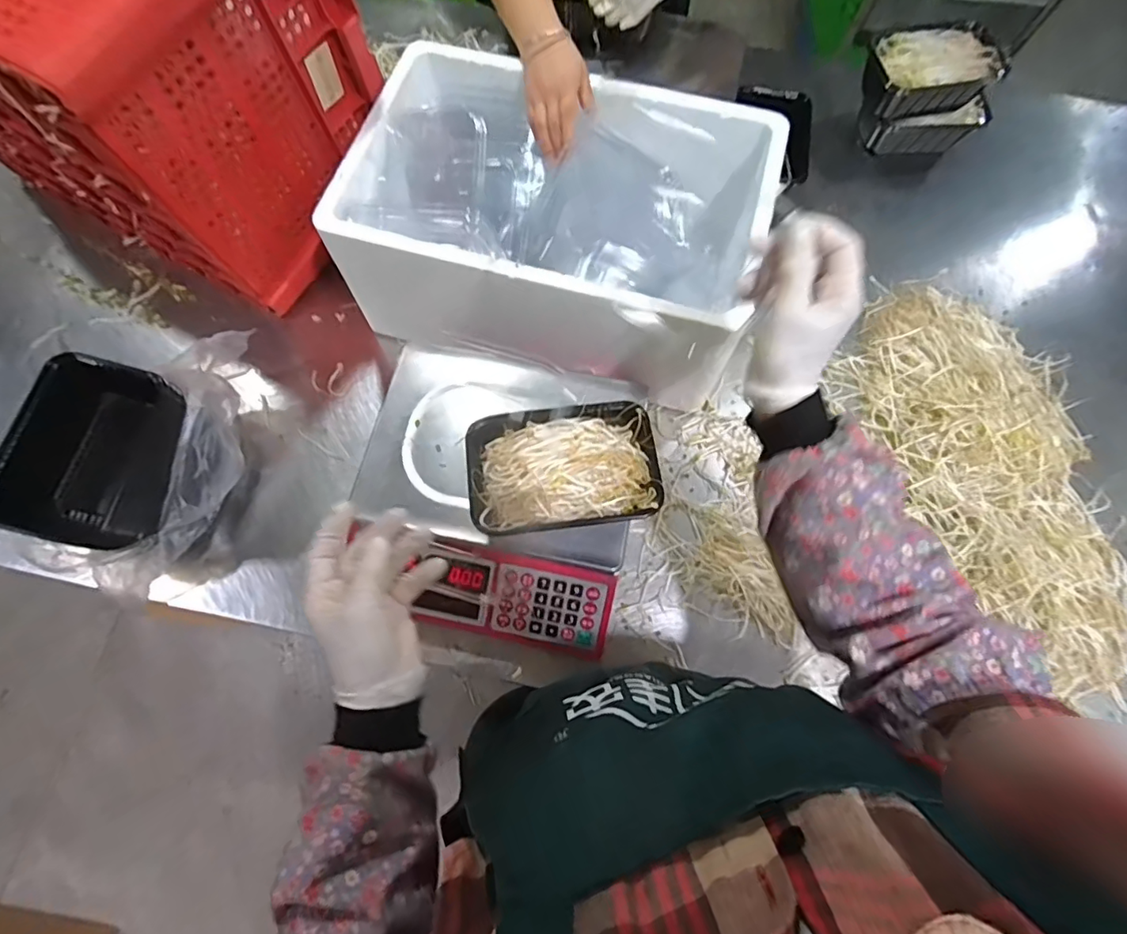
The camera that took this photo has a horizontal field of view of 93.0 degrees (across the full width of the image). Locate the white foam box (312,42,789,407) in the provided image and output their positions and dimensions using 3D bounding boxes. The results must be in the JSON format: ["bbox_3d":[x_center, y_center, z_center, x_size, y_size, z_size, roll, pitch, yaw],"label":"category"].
[{"bbox_3d":[-0.010,-0.305,0.681,0.460,0.181,0.311,12,71,4],"label":"white foam box"}]

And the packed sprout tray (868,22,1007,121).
[{"bbox_3d":[0.534,-0.582,0.785,0.178,0.068,0.115,-18,72,-7],"label":"packed sprout tray"}]

